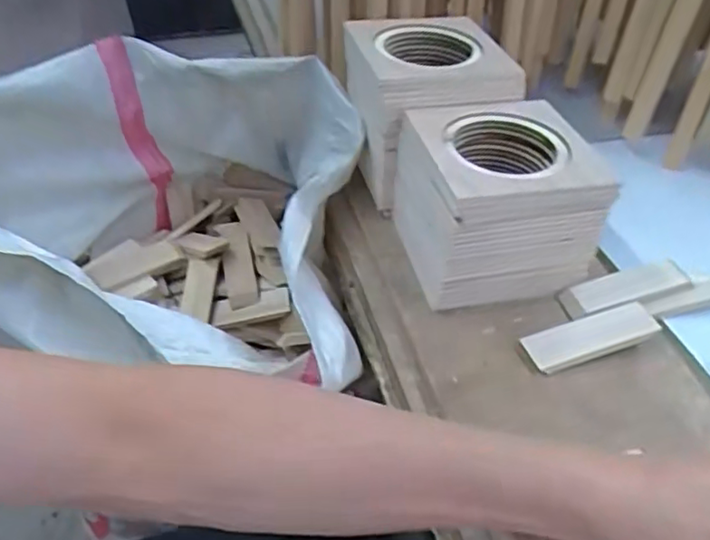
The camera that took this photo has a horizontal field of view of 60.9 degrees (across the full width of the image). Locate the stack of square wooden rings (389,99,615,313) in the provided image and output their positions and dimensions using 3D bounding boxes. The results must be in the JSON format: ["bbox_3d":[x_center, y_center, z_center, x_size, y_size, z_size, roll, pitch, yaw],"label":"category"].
[{"bbox_3d":[0.112,-0.053,0.485,0.132,0.115,0.130,-8,42,-10],"label":"stack of square wooden rings"}]

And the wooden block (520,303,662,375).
[{"bbox_3d":[0.174,0.050,0.442,0.102,0.014,0.030,-13,43,-15],"label":"wooden block"}]

